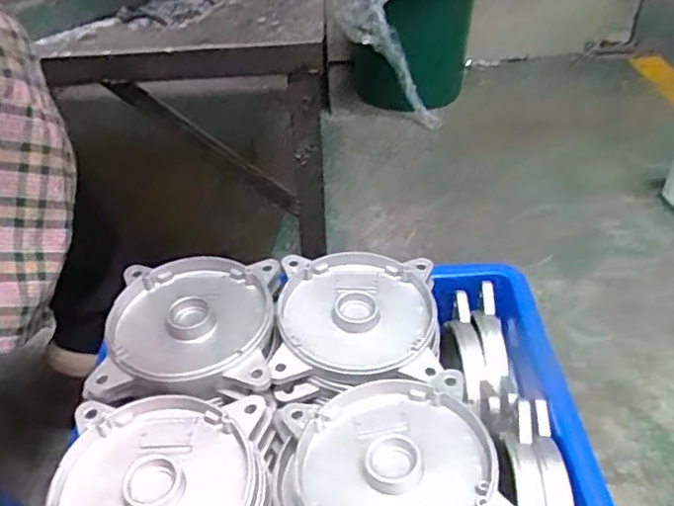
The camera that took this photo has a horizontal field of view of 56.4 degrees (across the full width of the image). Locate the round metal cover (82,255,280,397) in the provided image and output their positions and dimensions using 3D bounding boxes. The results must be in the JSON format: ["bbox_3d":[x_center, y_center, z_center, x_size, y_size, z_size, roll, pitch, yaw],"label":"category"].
[{"bbox_3d":[-0.128,0.060,0.549,0.141,0.027,0.137,-2,41,4],"label":"round metal cover"}]

